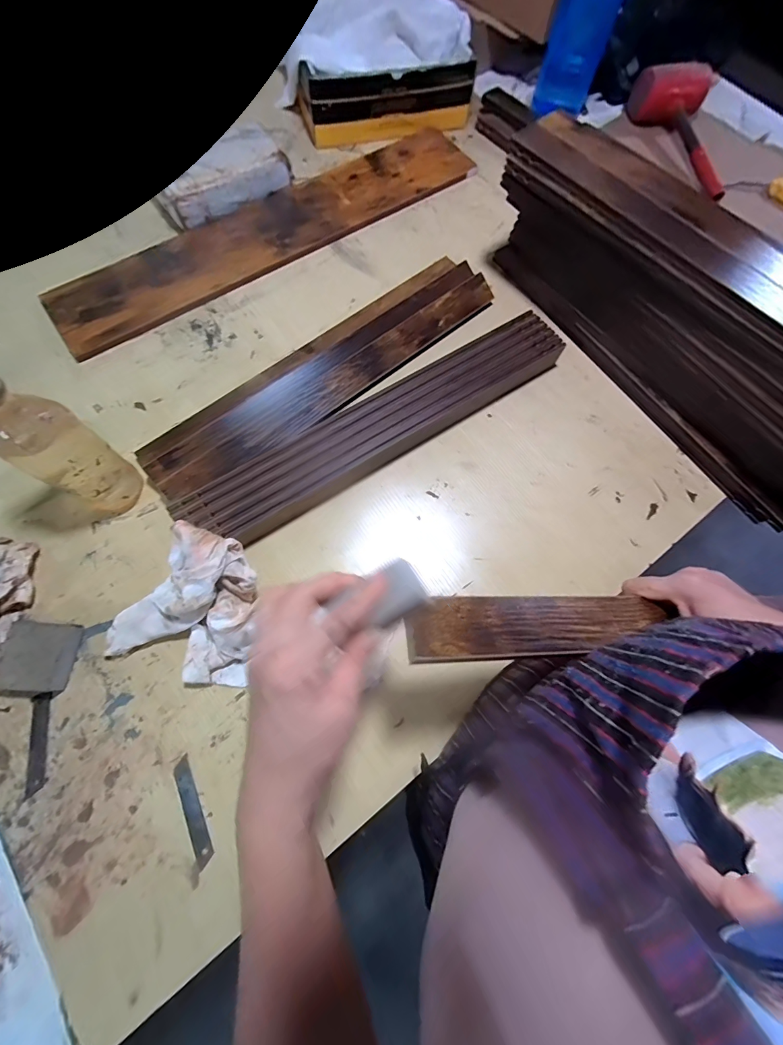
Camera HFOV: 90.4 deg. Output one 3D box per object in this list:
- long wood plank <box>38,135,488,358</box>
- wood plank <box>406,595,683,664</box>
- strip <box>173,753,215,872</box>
[{"bbox_3d":[-0.191,-0.494,0.644,0.729,0.017,0.147,-34,76,-13],"label":"long wood plank"},{"bbox_3d":[0.123,0.078,0.299,0.230,0.005,0.045,2,58,-15],"label":"wood plank"},{"bbox_3d":[-0.200,0.291,0.392,0.018,0.004,0.098,-24,74,-10],"label":"strip"}]

